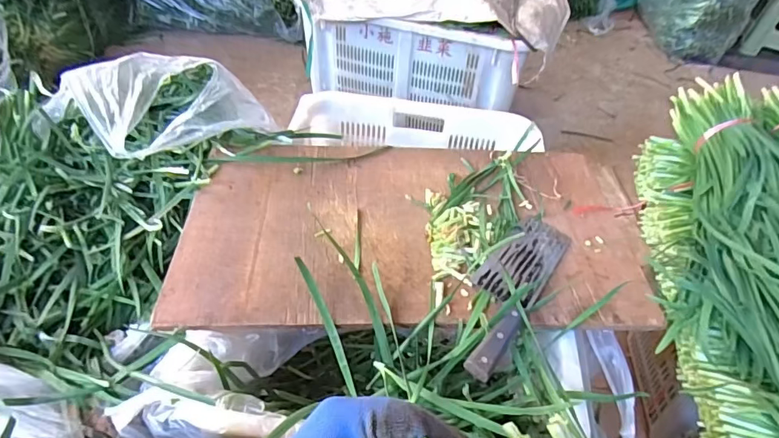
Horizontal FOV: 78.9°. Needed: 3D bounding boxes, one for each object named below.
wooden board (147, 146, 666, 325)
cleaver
[{"bbox_3d":[0.048,0.007,0.692,0.656,0.019,0.336,0,46,-5],"label":"wooden board"},{"bbox_3d":[0.153,0.083,0.609,0.078,0.027,0.281,29,50,22],"label":"cleaver"}]

